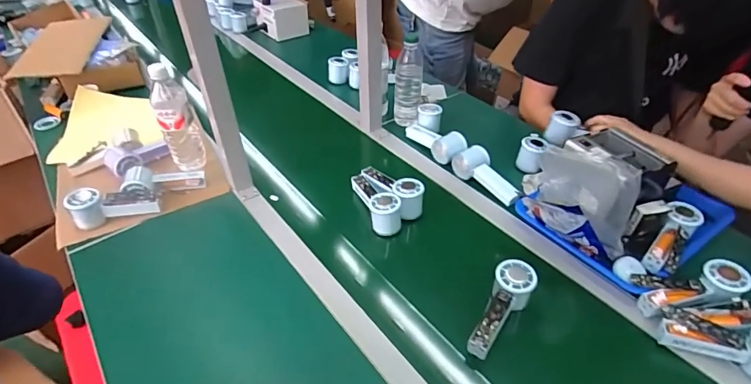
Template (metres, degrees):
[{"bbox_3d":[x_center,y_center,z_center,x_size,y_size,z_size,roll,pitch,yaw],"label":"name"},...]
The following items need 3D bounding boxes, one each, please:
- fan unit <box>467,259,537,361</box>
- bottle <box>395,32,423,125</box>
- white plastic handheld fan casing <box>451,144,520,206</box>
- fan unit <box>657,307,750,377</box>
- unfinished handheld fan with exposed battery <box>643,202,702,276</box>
[{"bbox_3d":[0.180,0.171,0.613,0.054,0.056,0.157,22,46,24],"label":"fan unit"},{"bbox_3d":[0.076,-0.251,0.986,0.064,0.203,0.064,1,41,2],"label":"bottle"},{"bbox_3d":[0.225,-0.032,0.866,0.056,0.054,0.149,-33,67,-31],"label":"white plastic handheld fan casing"},{"bbox_3d":[0.471,0.198,0.572,0.151,0.059,0.061,18,44,21],"label":"fan unit"},{"bbox_3d":[0.487,0.071,0.696,0.047,0.035,0.145,31,50,32],"label":"unfinished handheld fan with exposed battery"}]

